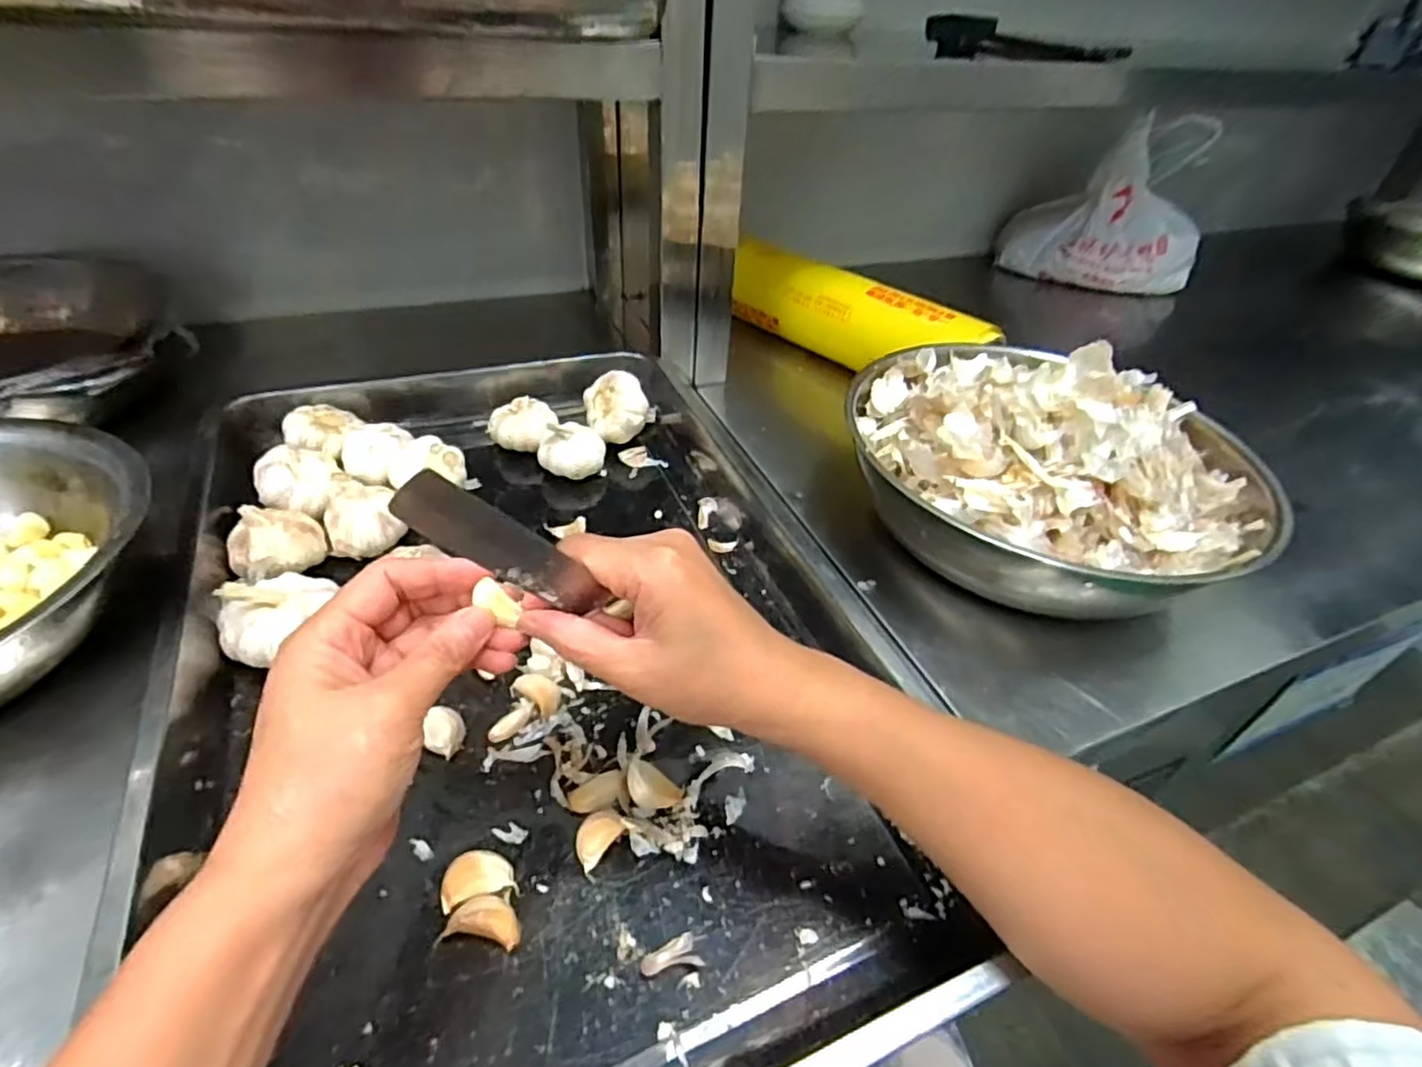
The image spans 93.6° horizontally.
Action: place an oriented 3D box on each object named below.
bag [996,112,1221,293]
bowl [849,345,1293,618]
[{"bbox_3d":[0.640,-0.520,1.061,0.269,0.212,0.184,4,41,0],"label":"bag"},{"bbox_3d":[0.267,-0.052,0.525,0.320,0.134,0.269,15,42,13],"label":"bowl"}]

